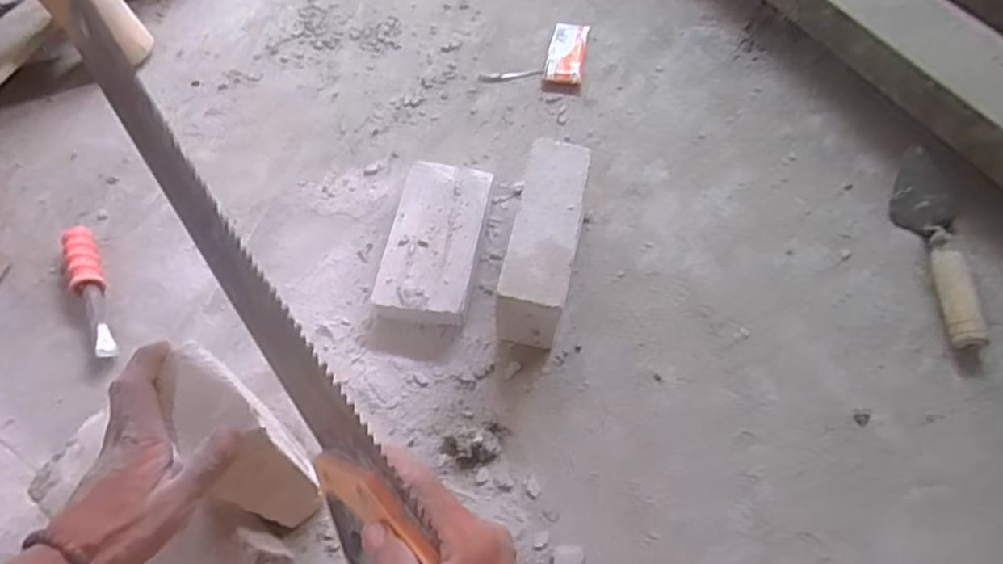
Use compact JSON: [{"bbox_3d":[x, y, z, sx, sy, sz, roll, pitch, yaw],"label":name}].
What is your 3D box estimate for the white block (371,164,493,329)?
[{"bbox_3d":[-0.073,-0.044,0.699,0.101,0.039,0.203,7,59,8],"label":"white block"}]

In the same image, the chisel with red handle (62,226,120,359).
[{"bbox_3d":[-0.462,0.009,0.694,0.030,0.032,0.190,-27,60,-13],"label":"chisel with red handle"}]

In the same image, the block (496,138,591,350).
[{"bbox_3d":[0.046,-0.036,0.649,0.071,0.106,0.204,10,59,10],"label":"block"}]

